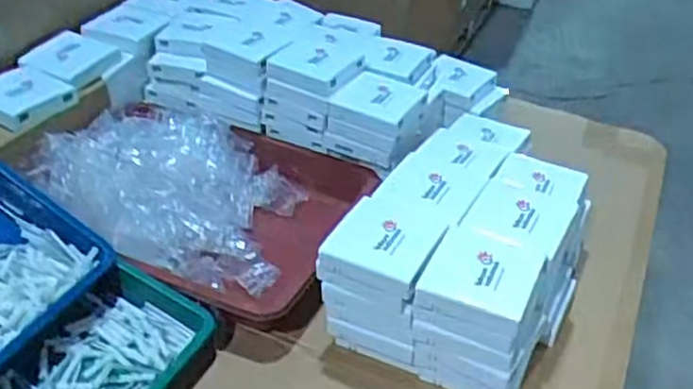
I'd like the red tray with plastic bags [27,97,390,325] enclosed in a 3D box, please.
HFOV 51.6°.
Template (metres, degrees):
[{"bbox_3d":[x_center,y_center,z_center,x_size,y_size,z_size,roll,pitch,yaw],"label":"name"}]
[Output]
[{"bbox_3d":[-0.154,0.002,0.779,0.317,0.088,0.251,20,39,22],"label":"red tray with plastic bags"}]

